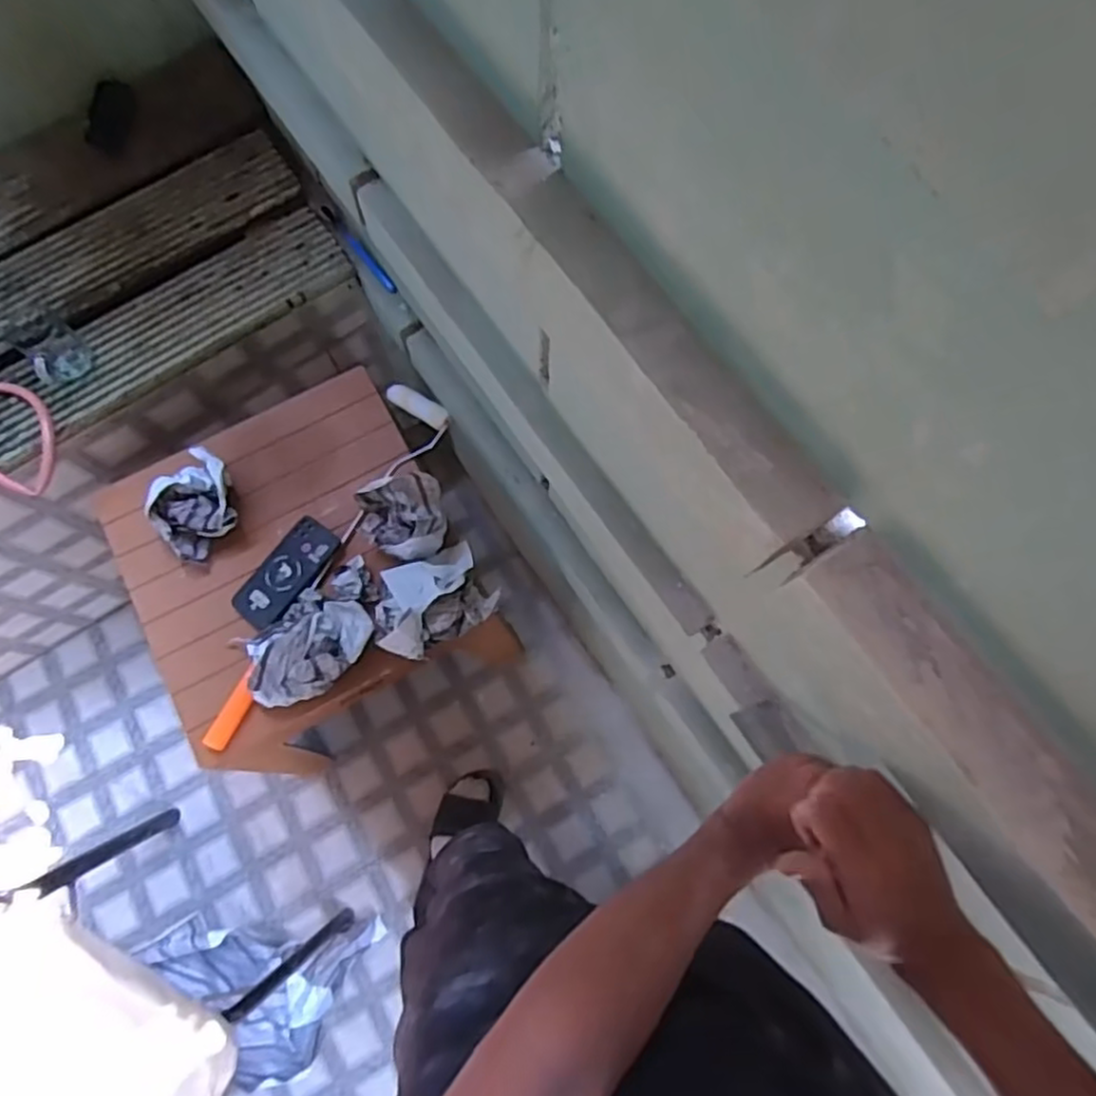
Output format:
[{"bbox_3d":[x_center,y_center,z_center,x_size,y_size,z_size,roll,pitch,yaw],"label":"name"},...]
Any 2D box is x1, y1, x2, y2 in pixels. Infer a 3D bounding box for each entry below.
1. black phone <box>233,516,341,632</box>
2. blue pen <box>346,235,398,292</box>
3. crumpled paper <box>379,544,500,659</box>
[{"bbox_3d":[-0.375,0.036,1.019,0.085,0.013,0.171,34,76,10],"label":"black phone"},{"bbox_3d":[-0.265,-0.427,1.054,0.012,0.013,0.116,-39,77,-10],"label":"blue pen"},{"bbox_3d":[-0.160,0.070,0.963,0.169,0.090,0.121,-31,75,-9],"label":"crumpled paper"}]

